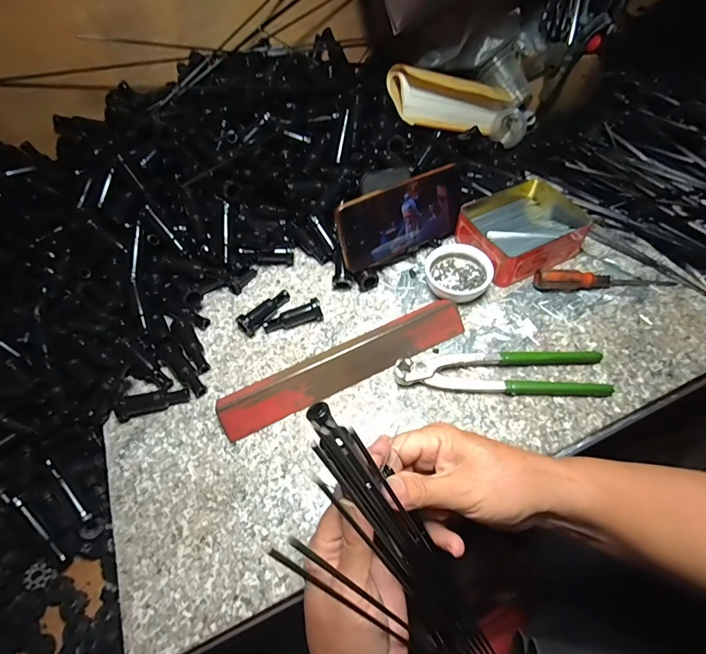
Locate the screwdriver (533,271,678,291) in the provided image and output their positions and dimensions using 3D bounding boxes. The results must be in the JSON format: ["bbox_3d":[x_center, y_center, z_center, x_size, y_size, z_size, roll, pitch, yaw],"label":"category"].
[{"bbox_3d":[0.277,-0.051,0.444,0.151,0.024,0.017,-2,55,4],"label":"screwdriver"}]

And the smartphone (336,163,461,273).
[{"bbox_3d":[0.060,-0.127,0.466,0.169,0.080,0.011,-25,34,-19],"label":"smartphone"}]

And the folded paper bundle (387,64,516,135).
[{"bbox_3d":[0.150,-0.316,0.571,0.216,0.057,0.065,-11,52,-30],"label":"folded paper bundle"}]

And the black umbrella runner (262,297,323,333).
[{"bbox_3d":[-0.066,-0.009,0.447,0.066,0.025,0.020,-20,55,7],"label":"black umbrella runner"}]

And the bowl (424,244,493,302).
[{"bbox_3d":[0.118,-0.061,0.459,0.066,0.027,0.076,-12,55,-4],"label":"bowl"}]

